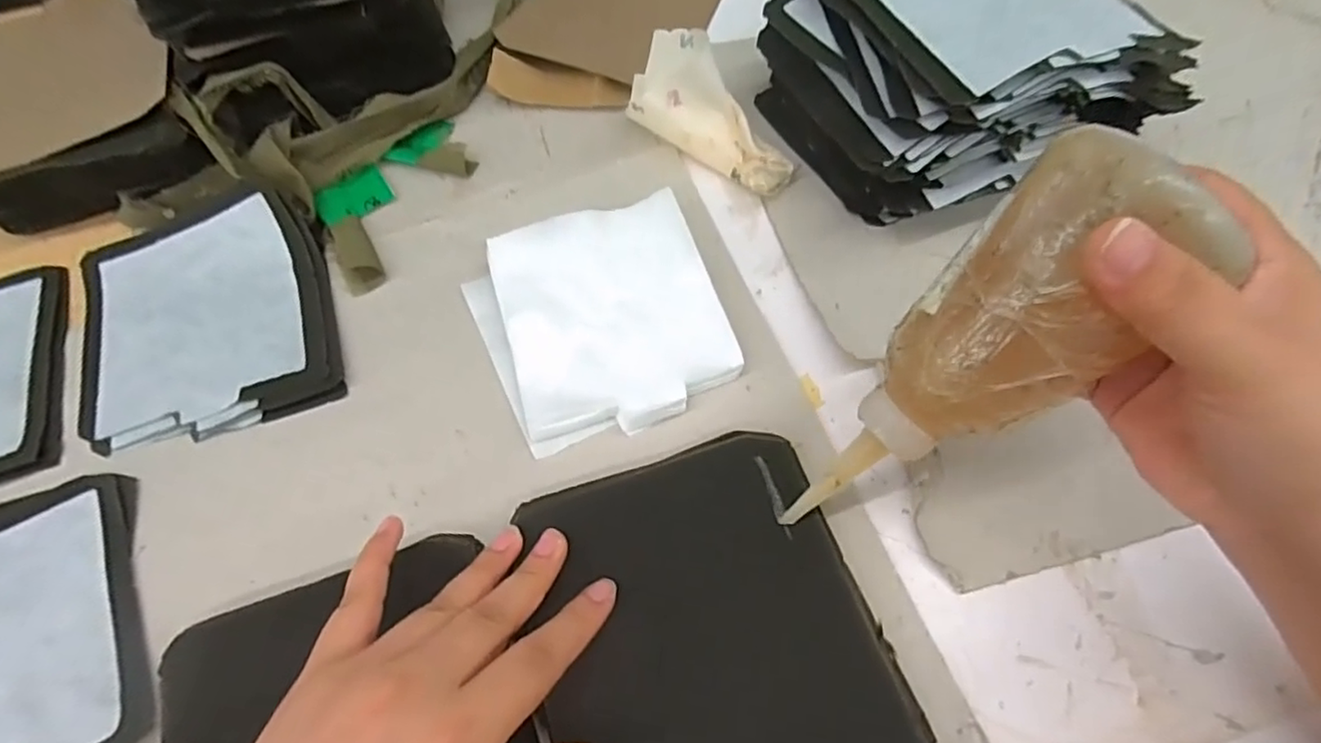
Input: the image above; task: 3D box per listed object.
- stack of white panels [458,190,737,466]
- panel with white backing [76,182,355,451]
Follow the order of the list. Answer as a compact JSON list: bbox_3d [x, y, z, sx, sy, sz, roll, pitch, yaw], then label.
[{"bbox_3d":[-0.031,-0.028,0.334,0.118,0.016,0.123,-18,63,-5],"label":"stack of white panels"},{"bbox_3d":[-0.249,-0.030,0.347,0.129,0.019,0.146,-21,63,-7],"label":"panel with white backing"}]

